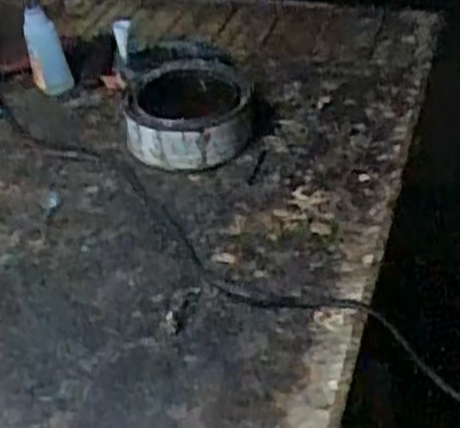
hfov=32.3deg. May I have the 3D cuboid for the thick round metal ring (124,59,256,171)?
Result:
[{"bbox_3d":[-0.034,-0.085,0.664,0.106,0.045,0.109,-7,39,-2],"label":"thick round metal ring"}]

